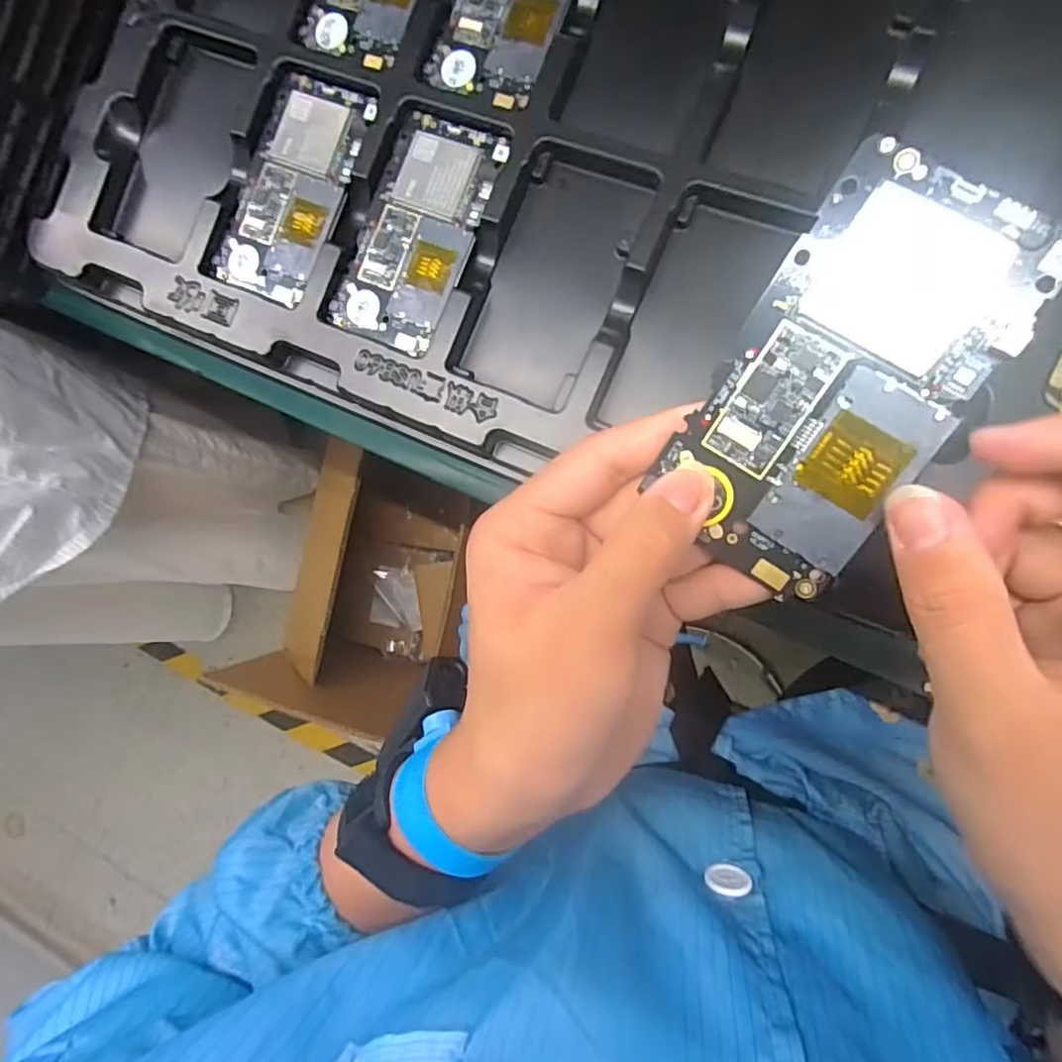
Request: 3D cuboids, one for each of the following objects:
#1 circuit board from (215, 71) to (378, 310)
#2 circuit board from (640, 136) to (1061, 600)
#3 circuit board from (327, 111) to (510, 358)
[{"bbox_3d":[-0.138,-0.199,0.358,0.061,0.008,0.125,23,94,9],"label":"circuit board"},{"bbox_3d":[0.095,-0.046,0.188,0.065,0.006,0.126,35,106,13],"label":"circuit board"},{"bbox_3d":[-0.063,-0.166,0.342,0.064,0.007,0.125,24,94,9],"label":"circuit board"}]

